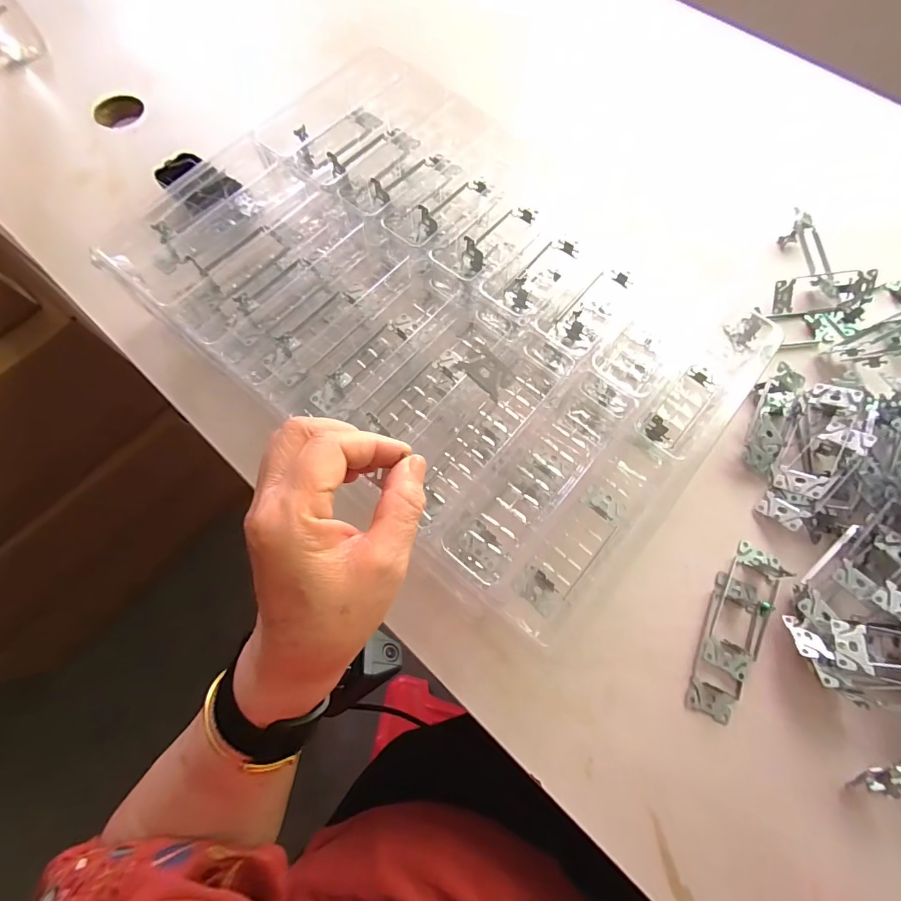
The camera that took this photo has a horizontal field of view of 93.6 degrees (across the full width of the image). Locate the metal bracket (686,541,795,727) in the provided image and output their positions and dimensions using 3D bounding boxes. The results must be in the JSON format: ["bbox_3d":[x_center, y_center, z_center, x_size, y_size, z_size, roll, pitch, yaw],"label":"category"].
[{"bbox_3d":[0.223,0.137,0.328,0.043,0.012,0.138,27,71,13],"label":"metal bracket"}]

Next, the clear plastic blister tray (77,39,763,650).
[{"bbox_3d":[0.013,-0.127,0.357,0.455,0.033,0.351,39,77,7],"label":"clear plastic blister tray"}]

